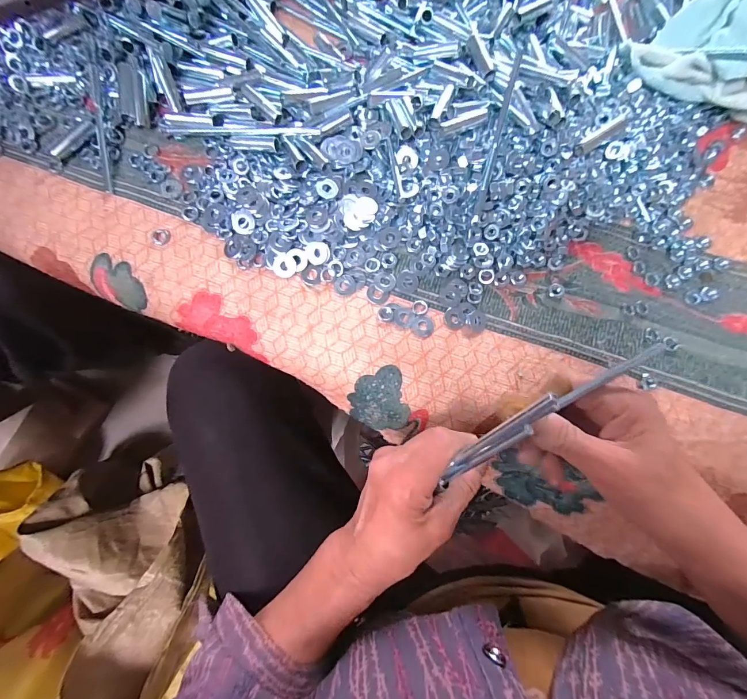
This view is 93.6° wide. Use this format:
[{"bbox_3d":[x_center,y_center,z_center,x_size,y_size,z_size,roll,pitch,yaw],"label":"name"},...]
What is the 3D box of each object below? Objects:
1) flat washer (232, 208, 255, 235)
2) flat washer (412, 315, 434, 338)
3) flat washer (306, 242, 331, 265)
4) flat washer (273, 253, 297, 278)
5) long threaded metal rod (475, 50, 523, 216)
[{"bbox_3d":[-0.111,-0.109,0.299,0.019,0.004,0.024,-21,83,-6],"label":"flat washer"},{"bbox_3d":[0.042,-0.020,0.294,0.019,0.004,0.019,0,81,-3],"label":"flat washer"},{"bbox_3d":[-0.048,-0.083,0.302,0.020,0.004,0.019,0,81,-3],"label":"flat washer"},{"bbox_3d":[-0.075,-0.071,0.298,0.019,0.004,0.020,-1,98,-4],"label":"flat washer"},{"bbox_3d":[0.105,-0.181,0.295,0.007,0.006,0.132,14,95,0],"label":"long threaded metal rod"}]

